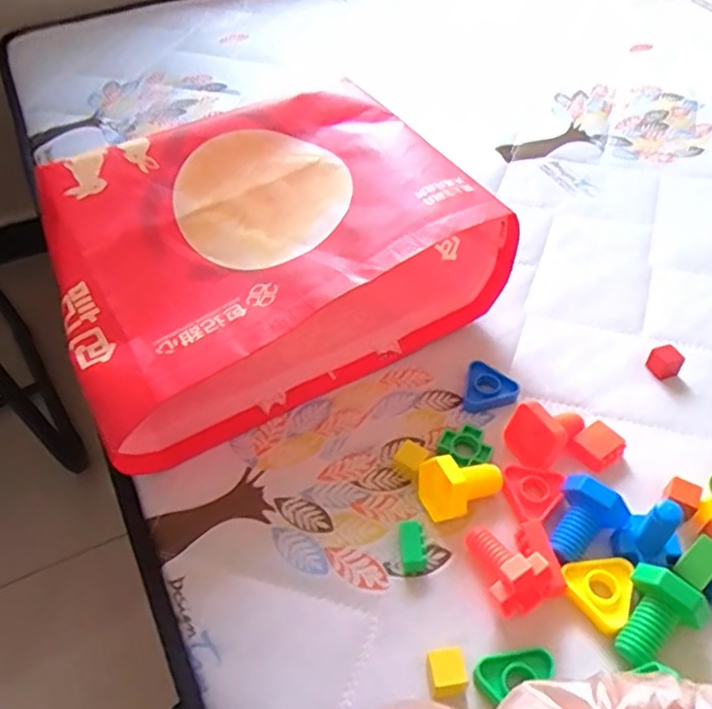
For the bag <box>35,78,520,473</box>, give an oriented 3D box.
[{"bbox_3d":[-0.073,-0.086,0.562,0.360,0.144,0.218,-26,53,-19],"label":"bag"}]

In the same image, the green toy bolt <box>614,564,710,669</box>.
[{"bbox_3d":[0.181,0.158,0.394,0.045,0.035,0.044,-35,56,-25],"label":"green toy bolt"}]

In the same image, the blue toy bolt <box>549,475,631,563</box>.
[{"bbox_3d":[0.155,0.113,0.439,0.043,0.033,0.052,29,56,24],"label":"blue toy bolt"}]

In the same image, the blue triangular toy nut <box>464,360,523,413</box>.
[{"bbox_3d":[0.115,0.029,0.540,0.044,0.014,0.041,10,50,11],"label":"blue triangular toy nut"}]

